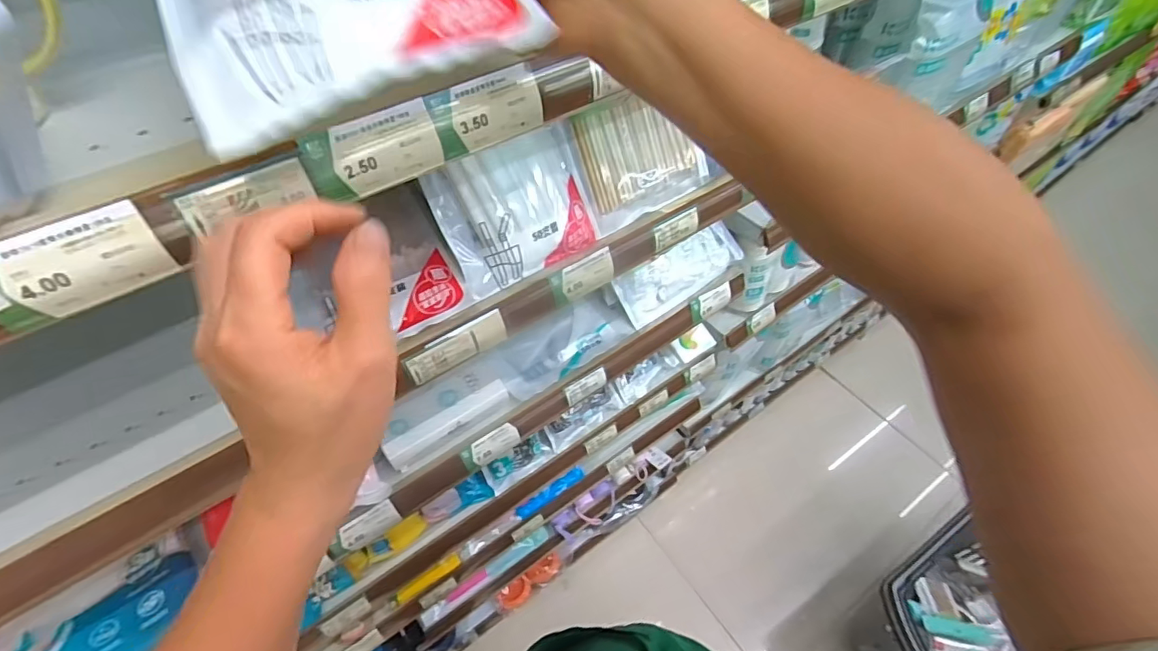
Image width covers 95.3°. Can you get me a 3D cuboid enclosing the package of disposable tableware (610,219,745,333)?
[{"bbox_3d":[0.135,-0.075,0.721,0.187,0.073,0.035,-33,17,-12],"label":"package of disposable tableware"}]

